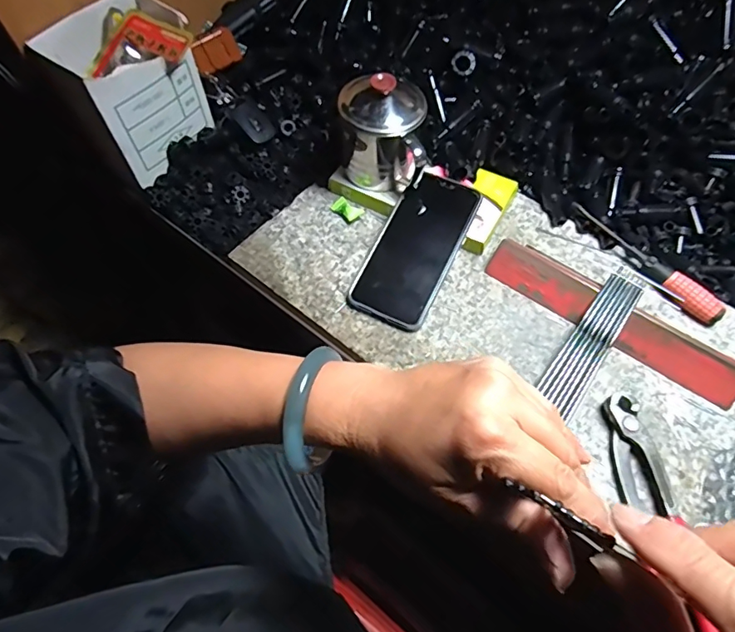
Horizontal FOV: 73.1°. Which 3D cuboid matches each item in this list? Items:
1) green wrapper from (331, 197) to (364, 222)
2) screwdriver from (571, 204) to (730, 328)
[{"bbox_3d":[-0.021,-0.111,0.518,0.021,0.008,0.033,-41,67,-19],"label":"green wrapper"},{"bbox_3d":[0.262,-0.051,0.473,0.025,0.020,0.161,-35,66,-16],"label":"screwdriver"}]

